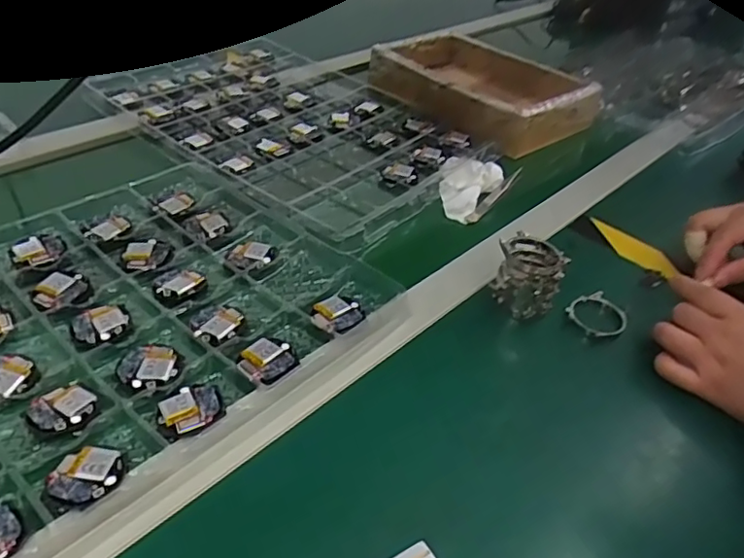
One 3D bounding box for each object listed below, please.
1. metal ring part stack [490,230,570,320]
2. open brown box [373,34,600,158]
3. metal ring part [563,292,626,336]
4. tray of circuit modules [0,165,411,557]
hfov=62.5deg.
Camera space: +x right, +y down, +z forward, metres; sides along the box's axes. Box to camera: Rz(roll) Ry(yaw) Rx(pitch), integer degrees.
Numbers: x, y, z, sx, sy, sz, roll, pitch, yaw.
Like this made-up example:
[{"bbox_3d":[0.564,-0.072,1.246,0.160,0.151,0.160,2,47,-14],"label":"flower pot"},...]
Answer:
[{"bbox_3d":[0.129,-0.002,0.509,0.052,0.052,0.045,11,39,5],"label":"metal ring part stack"},{"bbox_3d":[0.146,-0.264,0.836,0.192,0.050,0.266,-25,48,-33],"label":"open brown box"},{"bbox_3d":[0.190,0.030,0.510,0.048,0.009,0.043,-14,50,-17],"label":"metal ring part"},{"bbox_3d":[-0.223,0.037,0.435,0.307,0.018,0.429,32,45,28],"label":"tray of circuit modules"}]

